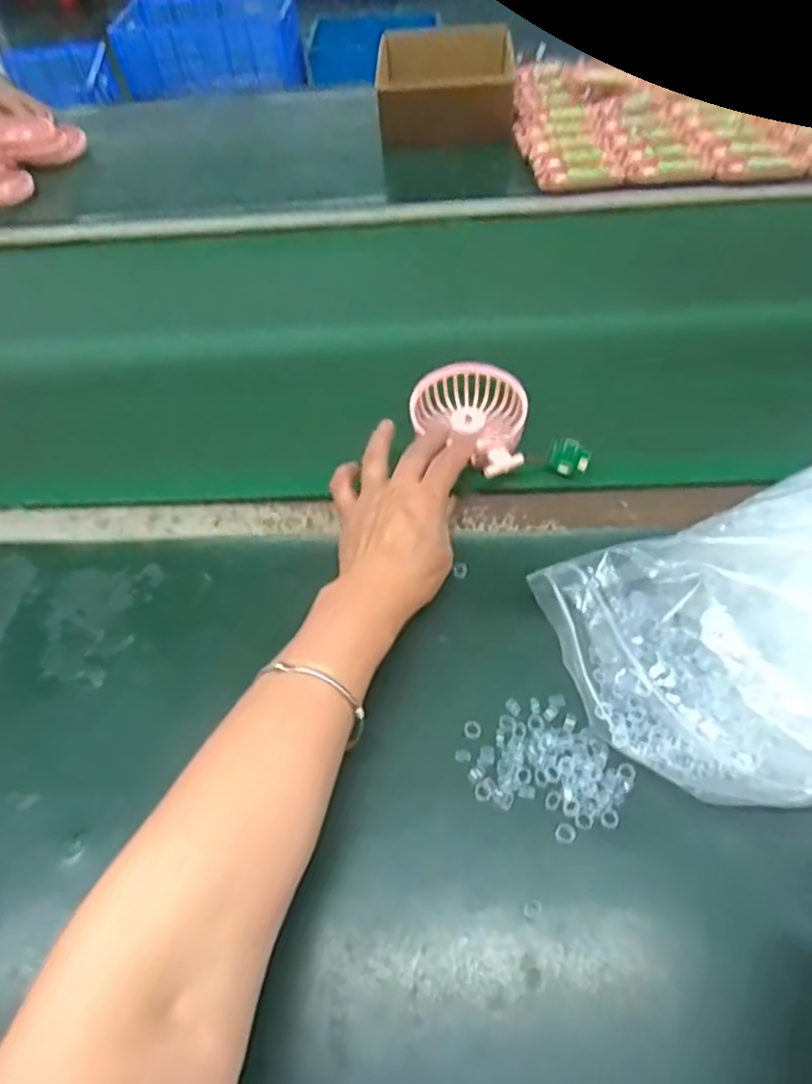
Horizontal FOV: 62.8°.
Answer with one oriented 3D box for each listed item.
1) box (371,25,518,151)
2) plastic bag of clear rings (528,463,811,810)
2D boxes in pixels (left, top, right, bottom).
[{"bbox_3d":[0.051,-0.612,0.890,0.181,0.057,0.231,1,53,5],"label":"box"},{"bbox_3d":[0.242,0.038,0.382,0.290,0.066,0.177,-21,55,-12],"label":"plastic bag of clear rings"}]

